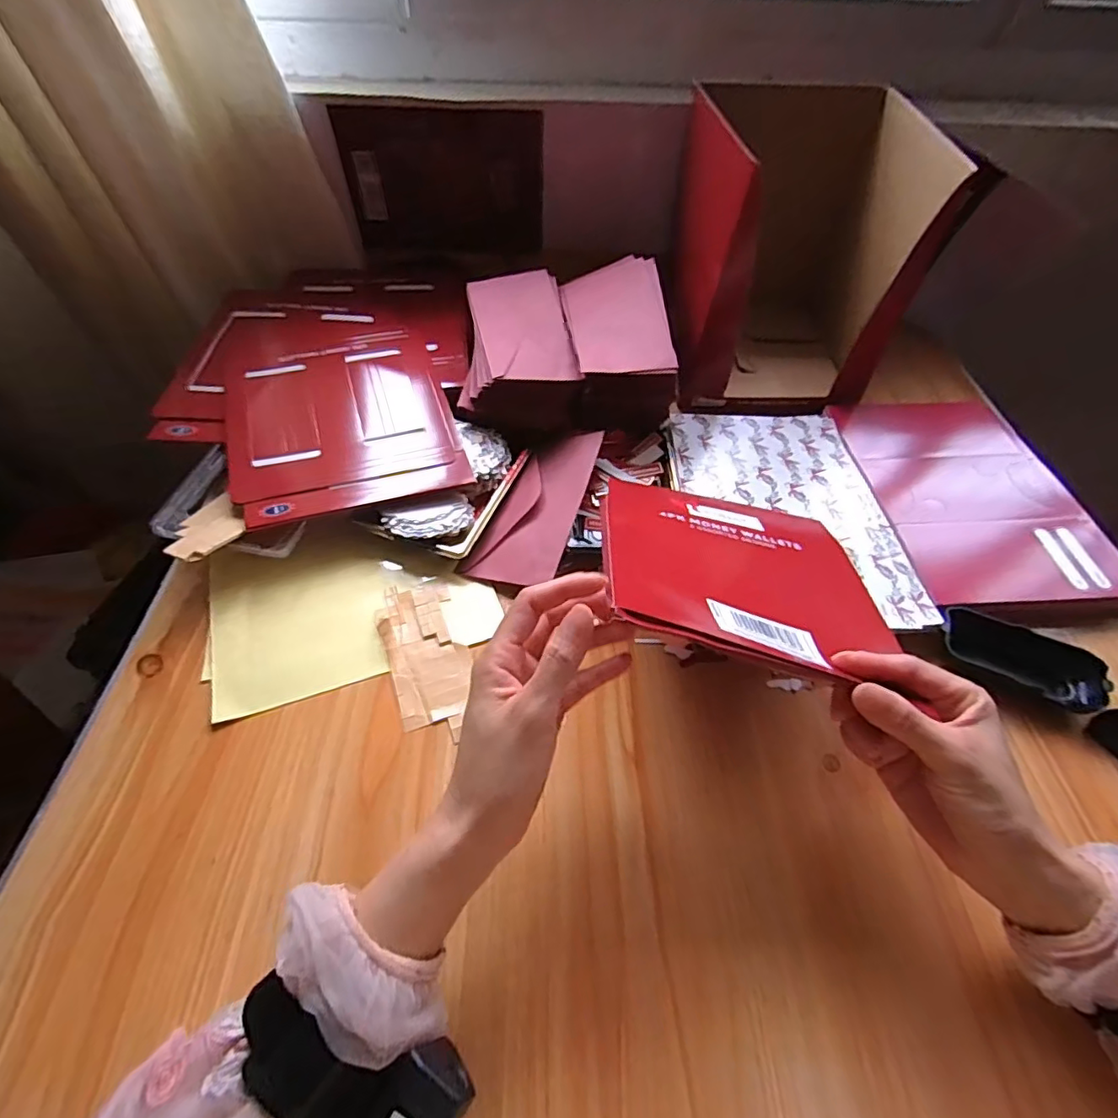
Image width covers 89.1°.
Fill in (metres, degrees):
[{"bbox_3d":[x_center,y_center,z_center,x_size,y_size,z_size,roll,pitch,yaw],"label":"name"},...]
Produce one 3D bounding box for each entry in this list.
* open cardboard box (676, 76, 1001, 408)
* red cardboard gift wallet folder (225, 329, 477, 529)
[{"bbox_3d":[0.245,-0.328,0.617,0.206,0.234,0.254,2,51,-1],"label":"open cardboard box"},{"bbox_3d":[-0.215,-0.144,0.562,0.204,0.011,0.243,-15,58,-16],"label":"red cardboard gift wallet folder"}]

